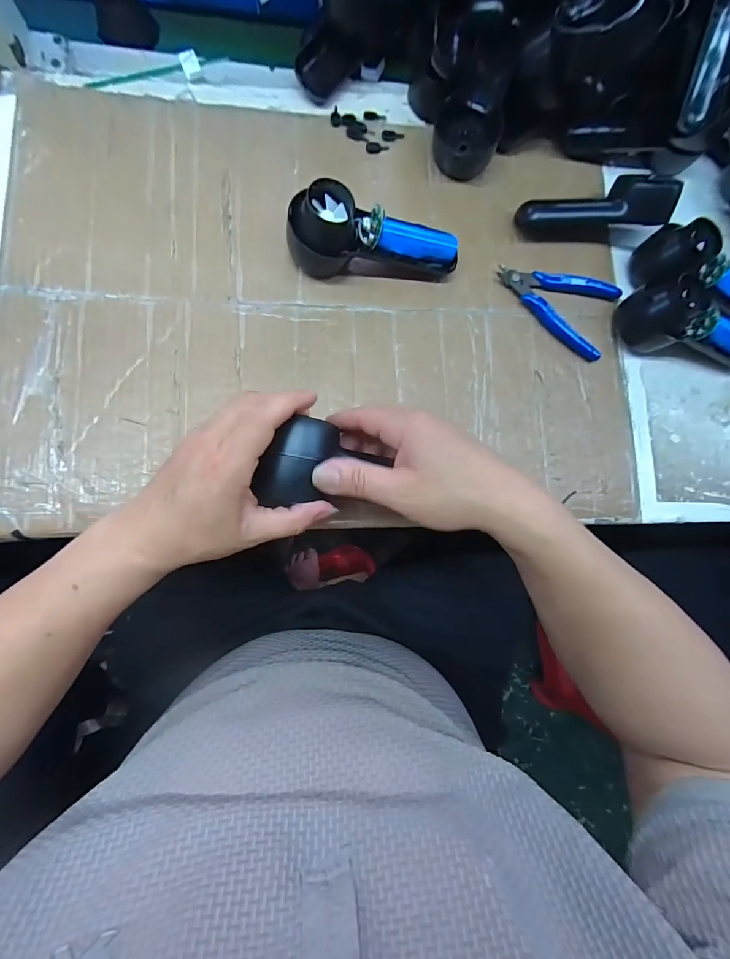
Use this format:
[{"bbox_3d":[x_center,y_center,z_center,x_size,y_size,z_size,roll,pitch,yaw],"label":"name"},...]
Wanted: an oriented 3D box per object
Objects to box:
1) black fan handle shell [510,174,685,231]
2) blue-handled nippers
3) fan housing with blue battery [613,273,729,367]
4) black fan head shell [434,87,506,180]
[{"bbox_3d":[0.217,-0.259,0.374,0.141,0.050,0.046,-8,84,-8],"label":"black fan handle shell"},{"bbox_3d":[0.183,-0.174,0.375,0.118,0.011,0.076,27,81,-3],"label":"blue-handled nippers"},{"bbox_3d":[0.318,-0.149,0.369,0.135,0.054,0.058,8,82,-6],"label":"fan housing with blue battery"},{"bbox_3d":[0.095,-0.326,0.367,0.059,0.034,0.065,16,82,-5],"label":"black fan head shell"}]

